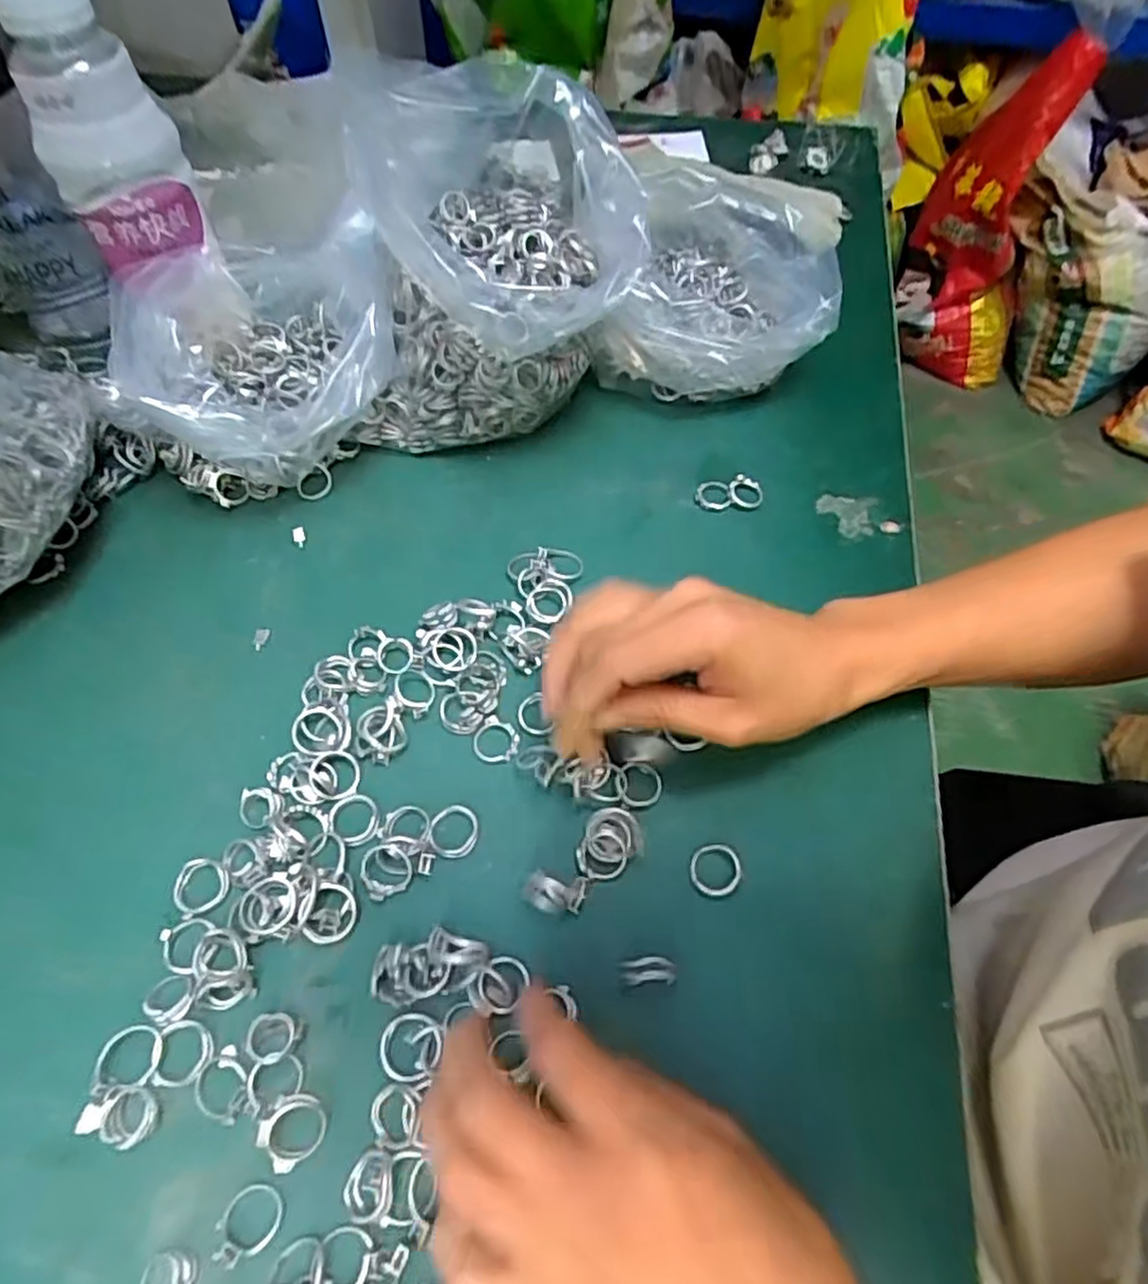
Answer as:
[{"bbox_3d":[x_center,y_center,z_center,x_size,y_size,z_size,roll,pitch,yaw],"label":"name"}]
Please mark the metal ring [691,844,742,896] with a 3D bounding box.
[{"bbox_3d":[0.059,0.094,0.300,0.020,0.004,0.021,0,58,0],"label":"metal ring"}]

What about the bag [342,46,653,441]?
[{"bbox_3d":[-0.042,-0.203,0.402,0.149,0.151,0.140,12,59,8],"label":"bag"}]

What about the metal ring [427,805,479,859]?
[{"bbox_3d":[-0.052,0.080,0.309,0.022,0.004,0.023,0,58,0],"label":"metal ring"}]

